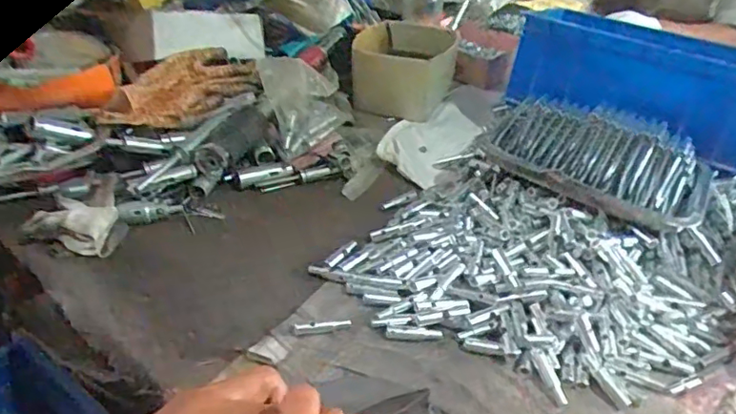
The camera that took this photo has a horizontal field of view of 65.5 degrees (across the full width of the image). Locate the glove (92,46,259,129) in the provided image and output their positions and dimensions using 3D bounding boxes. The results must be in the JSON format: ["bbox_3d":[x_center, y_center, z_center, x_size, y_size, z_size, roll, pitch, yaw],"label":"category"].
[{"bbox_3d":[-0.223,-0.146,0.699,0.213,0.045,0.086,-35,90,-32],"label":"glove"}]

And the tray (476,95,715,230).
[{"bbox_3d":[0.273,-0.062,0.678,0.248,0.041,0.150,26,58,22],"label":"tray"}]

